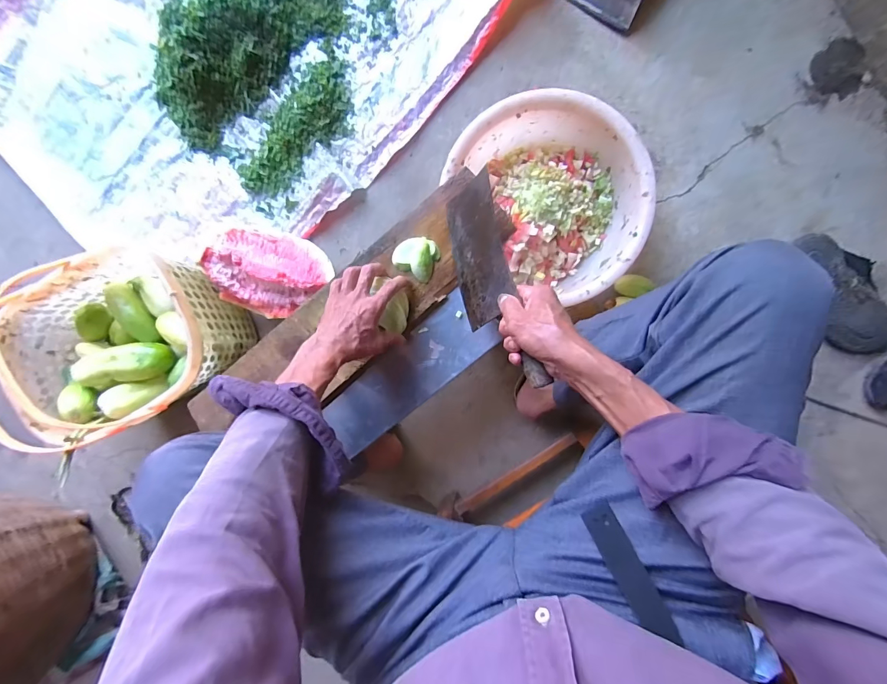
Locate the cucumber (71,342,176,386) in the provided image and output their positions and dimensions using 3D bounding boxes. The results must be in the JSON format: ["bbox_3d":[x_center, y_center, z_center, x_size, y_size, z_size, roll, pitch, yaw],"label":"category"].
[{"bbox_3d":[-0.635,0.042,0.745,0.187,0.063,0.072,-7,93,6],"label":"cucumber"}]

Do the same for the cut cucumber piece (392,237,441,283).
[{"bbox_3d":[-0.043,-0.134,0.597,0.067,0.017,0.060,28,96,3],"label":"cut cucumber piece"}]

